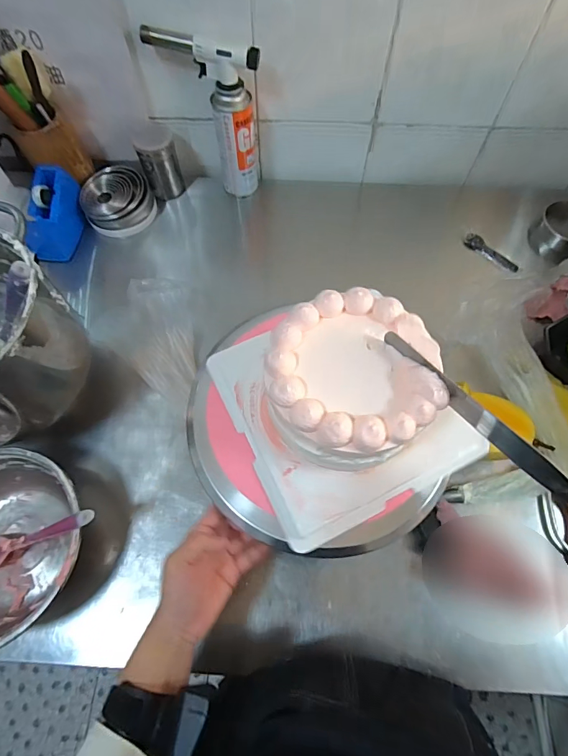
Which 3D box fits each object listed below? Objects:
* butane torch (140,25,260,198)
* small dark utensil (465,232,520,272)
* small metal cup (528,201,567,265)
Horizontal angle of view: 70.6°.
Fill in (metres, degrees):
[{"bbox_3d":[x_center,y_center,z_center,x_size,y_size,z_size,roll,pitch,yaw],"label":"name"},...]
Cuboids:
[{"bbox_3d":[-0.120,-0.424,0.669,0.164,0.234,0.060,1,65,0],"label":"butane torch"},{"bbox_3d":[0.361,-0.219,0.702,0.025,0.018,0.103,-38,71,-16],"label":"small dark utensil"},{"bbox_3d":[0.502,-0.260,0.726,0.098,0.073,0.087,39,71,16],"label":"small metal cup"}]

